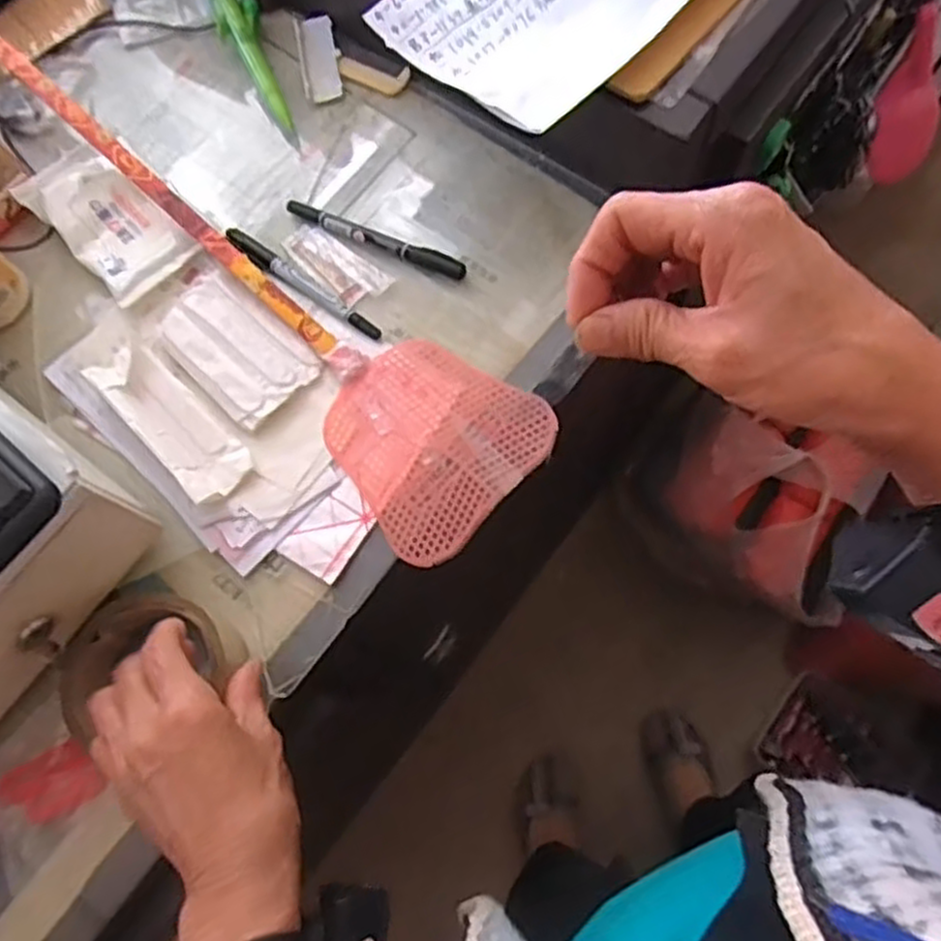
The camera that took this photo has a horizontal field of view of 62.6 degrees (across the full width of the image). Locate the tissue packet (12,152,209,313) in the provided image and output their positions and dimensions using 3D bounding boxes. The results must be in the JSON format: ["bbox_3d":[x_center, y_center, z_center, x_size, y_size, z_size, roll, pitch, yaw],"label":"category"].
[{"bbox_3d":[-0.256,-0.176,0.546,0.066,0.017,0.127,-43,75,-12],"label":"tissue packet"}]

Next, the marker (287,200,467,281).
[{"bbox_3d":[-0.067,-0.162,0.538,0.139,0.010,0.016,25,74,9],"label":"marker"}]

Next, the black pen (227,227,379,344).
[{"bbox_3d":[-0.116,-0.128,0.530,0.131,0.009,0.014,36,76,12],"label":"black pen"}]

